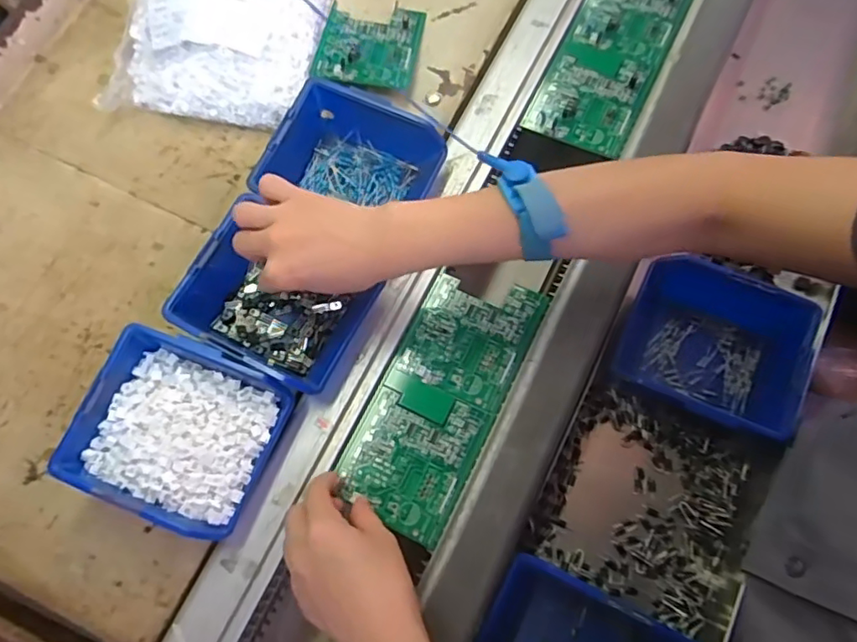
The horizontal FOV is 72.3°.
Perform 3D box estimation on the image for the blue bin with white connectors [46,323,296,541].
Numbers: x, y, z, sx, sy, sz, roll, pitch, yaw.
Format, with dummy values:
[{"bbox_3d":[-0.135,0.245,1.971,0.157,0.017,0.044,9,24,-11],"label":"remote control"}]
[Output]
[{"bbox_3d":[-0.183,0.082,0.438,0.130,0.056,0.120,19,74,10],"label":"blue bin with white connectors"}]

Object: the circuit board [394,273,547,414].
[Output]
[{"bbox_3d":[0.036,0.010,0.490,0.094,0.005,0.108,24,74,11],"label":"circuit board"}]

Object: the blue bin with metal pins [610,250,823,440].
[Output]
[{"bbox_3d":[0.238,0.027,0.488,0.144,0.064,0.123,20,74,10],"label":"blue bin with metal pins"}]

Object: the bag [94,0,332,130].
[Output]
[{"bbox_3d":[-0.197,-0.287,0.563,0.181,0.033,0.193,7,72,6],"label":"bag"}]

